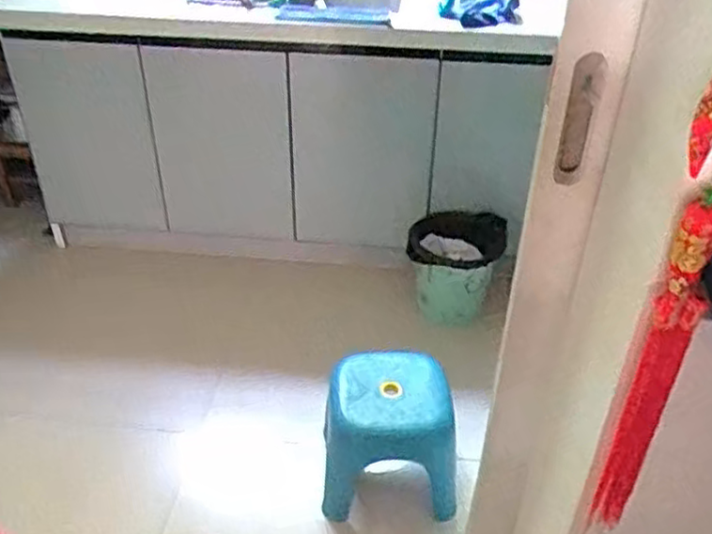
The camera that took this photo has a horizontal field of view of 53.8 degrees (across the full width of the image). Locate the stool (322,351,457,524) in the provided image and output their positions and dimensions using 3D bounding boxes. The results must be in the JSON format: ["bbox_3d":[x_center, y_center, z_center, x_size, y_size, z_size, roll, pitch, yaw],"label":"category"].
[{"bbox_3d":[0.066,0.365,1.477,0.264,0.296,0.233,1,36,-1],"label":"stool"}]

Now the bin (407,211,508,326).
[{"bbox_3d":[0.268,0.002,1.930,0.249,0.240,0.249,7,36,7],"label":"bin"}]

